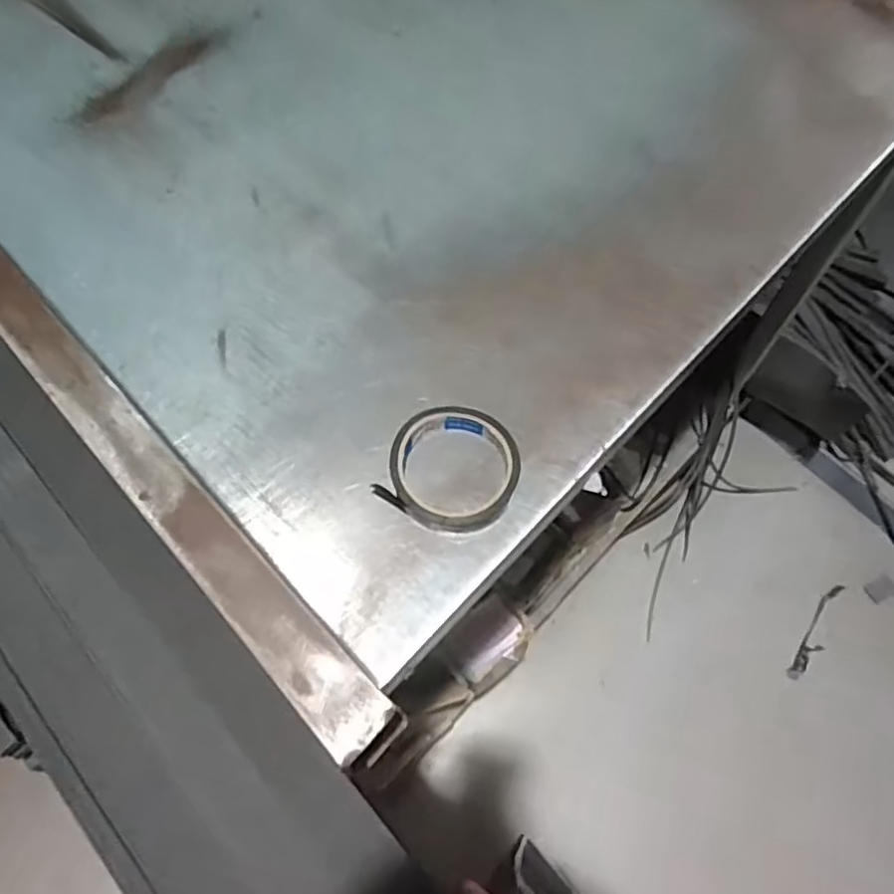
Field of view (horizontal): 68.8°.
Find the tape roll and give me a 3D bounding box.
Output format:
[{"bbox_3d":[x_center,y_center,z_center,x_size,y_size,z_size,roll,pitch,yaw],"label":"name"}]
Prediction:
[{"bbox_3d":[0.004,0.015,0.471,0.093,0.028,0.087,0,64,1],"label":"tape roll"}]

